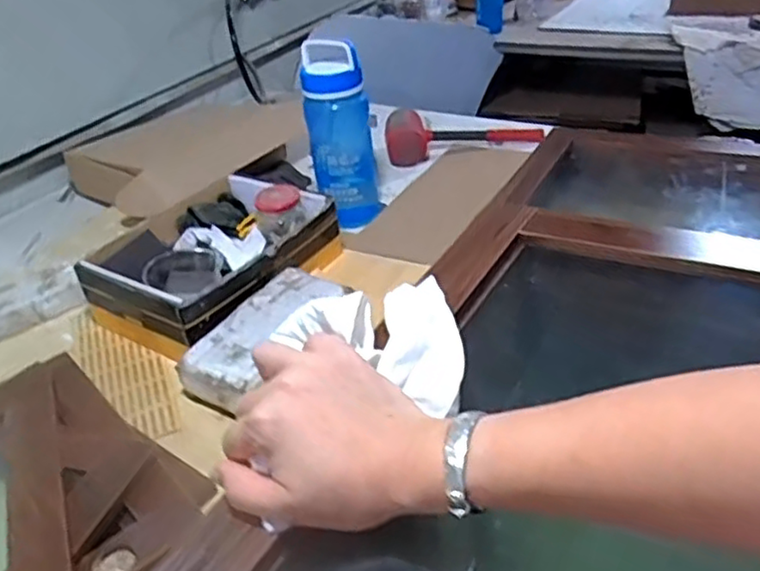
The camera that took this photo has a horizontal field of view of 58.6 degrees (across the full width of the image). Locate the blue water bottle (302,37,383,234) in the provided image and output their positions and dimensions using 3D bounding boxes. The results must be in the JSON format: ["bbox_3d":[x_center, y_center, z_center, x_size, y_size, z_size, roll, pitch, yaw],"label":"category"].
[{"bbox_3d":[-0.059,-0.226,1.061,0.096,0.279,0.078,-5,34,4],"label":"blue water bottle"}]

